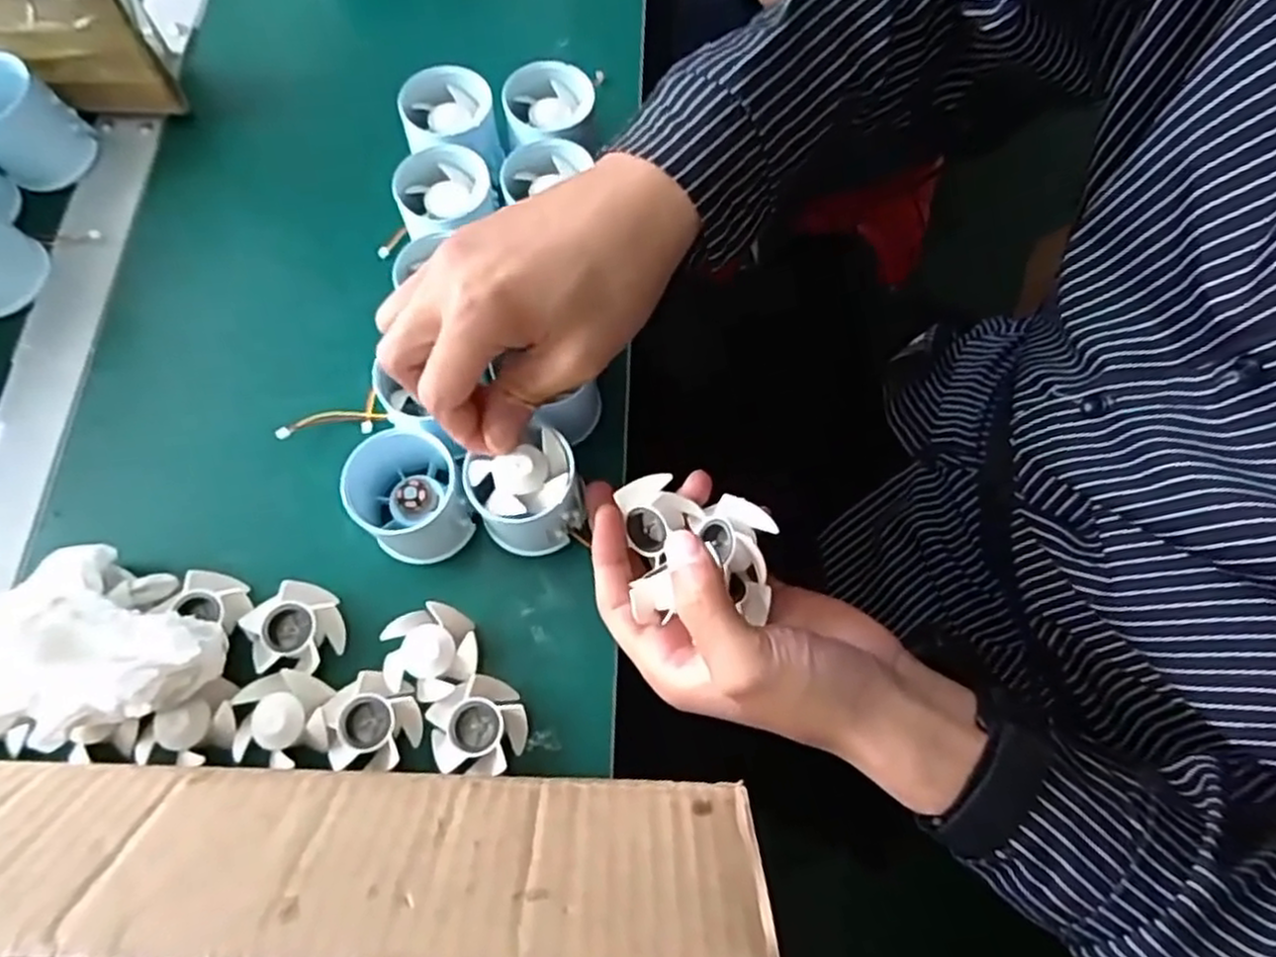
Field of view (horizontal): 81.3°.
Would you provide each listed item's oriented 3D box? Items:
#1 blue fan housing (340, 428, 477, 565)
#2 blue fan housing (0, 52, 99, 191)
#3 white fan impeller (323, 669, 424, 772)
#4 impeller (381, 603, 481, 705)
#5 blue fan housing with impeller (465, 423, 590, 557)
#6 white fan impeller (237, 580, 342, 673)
[{"bbox_3d":[-0.112,0.011,0.363,0.052,0.049,0.052,0,70,-1],"label":"blue fan housing"},{"bbox_3d":[-0.358,-0.208,0.428,0.058,0.044,0.053,40,74,12],"label":"blue fan housing"},{"bbox_3d":[-0.122,0.111,0.342,0.041,0.019,0.042,0,70,-1],"label":"white fan impeller"},{"bbox_3d":[-0.099,0.083,0.355,0.044,0.016,0.042,0,70,-1],"label":"impeller"},{"bbox_3d":[-0.054,0.008,0.358,0.052,0.054,0.050,-22,72,-9],"label":"blue fan housing with impeller"},{"bbox_3d":[-0.163,0.072,0.355,0.039,0.017,0.042,0,70,-1],"label":"white fan impeller"}]

